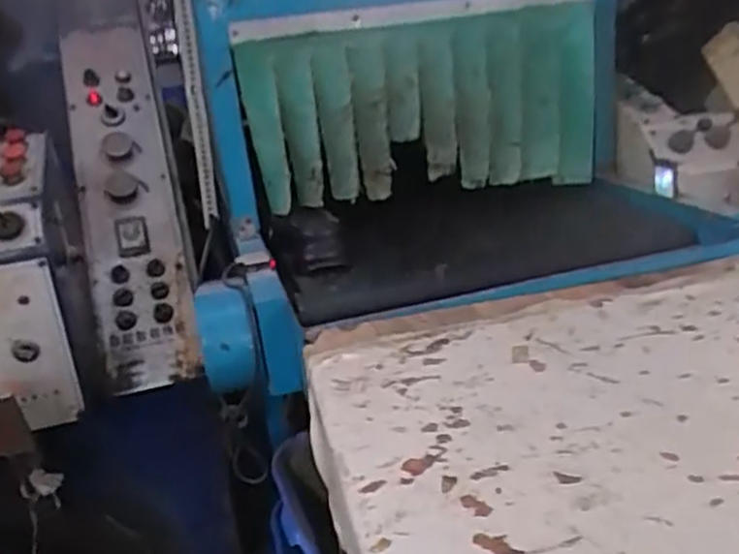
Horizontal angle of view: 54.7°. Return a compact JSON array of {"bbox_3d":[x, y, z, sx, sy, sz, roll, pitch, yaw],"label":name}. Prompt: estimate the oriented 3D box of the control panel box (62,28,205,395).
[{"bbox_3d":[-0.522,-0.208,1.523,0.195,0.078,1.003,-12,56,-14],"label":"control panel box"}]

